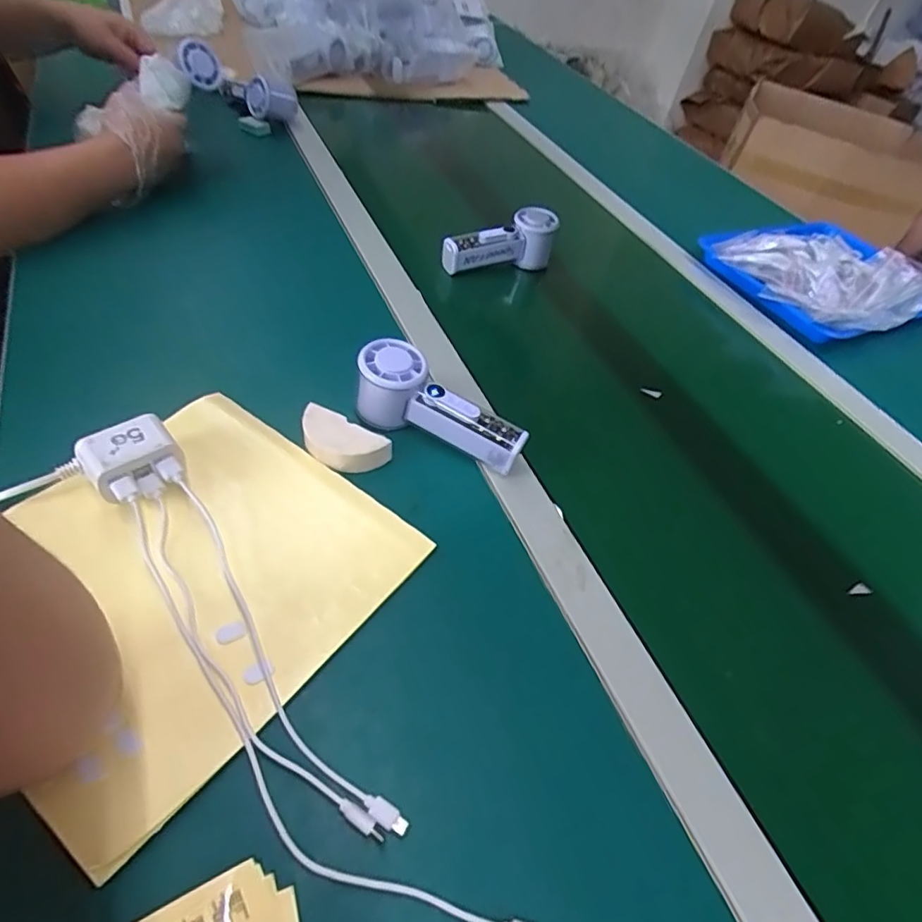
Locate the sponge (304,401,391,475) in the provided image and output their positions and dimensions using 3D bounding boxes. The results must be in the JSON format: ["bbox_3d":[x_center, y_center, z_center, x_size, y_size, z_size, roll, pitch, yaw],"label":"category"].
[{"bbox_3d":[-0.097,-0.013,0.453,0.078,0.022,0.041,24,48,9],"label":"sponge"}]

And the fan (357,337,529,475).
[{"bbox_3d":[-0.019,-0.040,0.477,0.151,0.066,0.047,31,54,1],"label":"fan"}]

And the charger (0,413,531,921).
[{"bbox_3d":[-0.119,0.110,0.325,0.410,0.050,0.099,38,51,20],"label":"charger"}]

